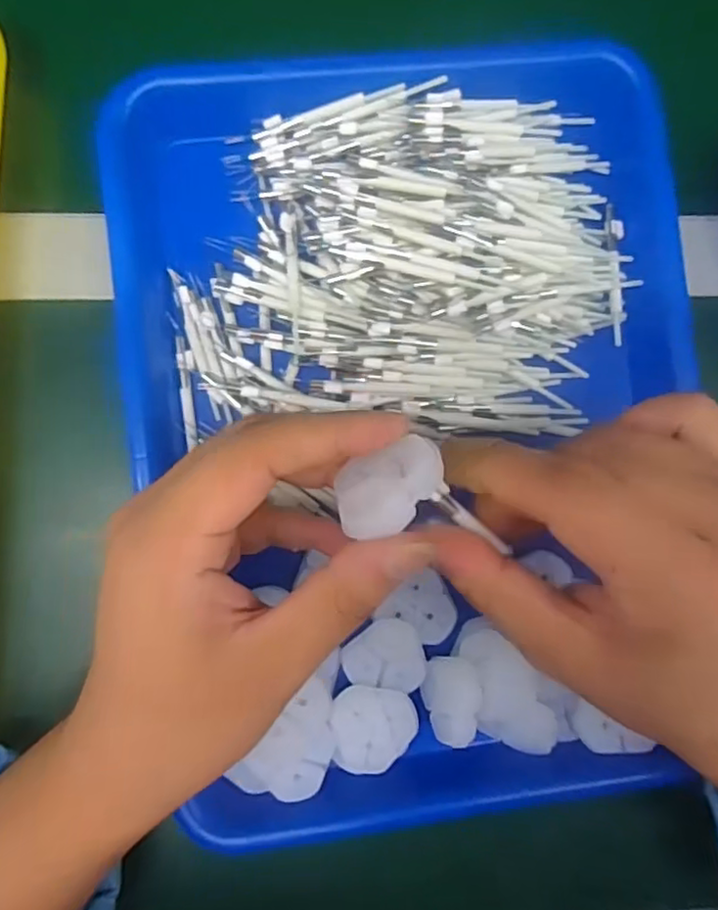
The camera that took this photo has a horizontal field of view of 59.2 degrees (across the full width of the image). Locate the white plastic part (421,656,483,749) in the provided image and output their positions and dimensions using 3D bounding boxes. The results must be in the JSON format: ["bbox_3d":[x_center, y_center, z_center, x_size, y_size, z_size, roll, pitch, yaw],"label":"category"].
[{"bbox_3d":[0.041,0.106,0.272,0.020,0.017,0.034,2,88,-4],"label":"white plastic part"}]

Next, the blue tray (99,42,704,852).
[{"bbox_3d":[0.027,-0.010,0.288,0.249,0.047,0.343,-6,88,-5],"label":"blue tray"}]

